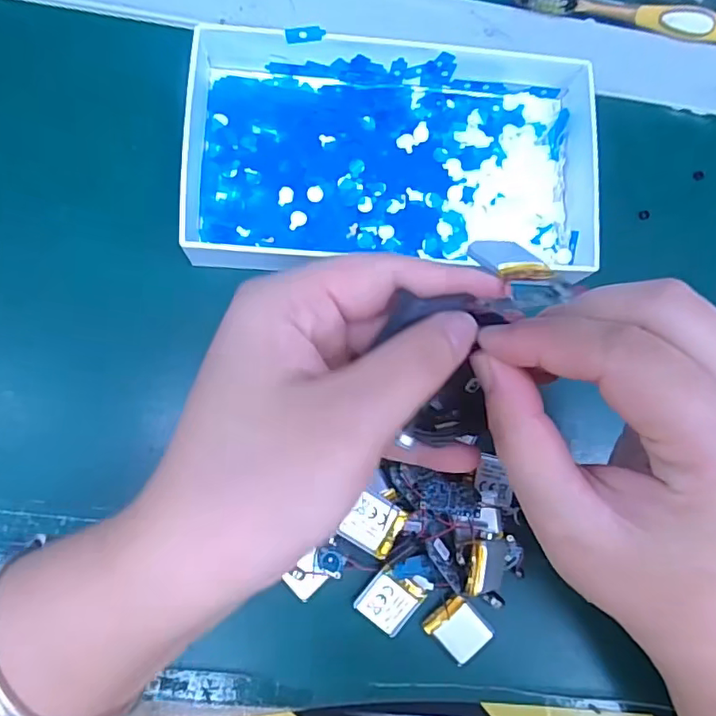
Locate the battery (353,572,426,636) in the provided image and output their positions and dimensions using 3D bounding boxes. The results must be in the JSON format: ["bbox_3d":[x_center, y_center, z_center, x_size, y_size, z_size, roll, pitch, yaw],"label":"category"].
[{"bbox_3d":[0.013,0.101,0.230,0.022,0.004,0.021,40,80,0],"label":"battery"}]

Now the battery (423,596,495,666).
[{"bbox_3d":[0.042,0.113,0.232,0.020,0.004,0.023,-42,89,-10],"label":"battery"}]

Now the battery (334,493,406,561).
[{"bbox_3d":[0.007,0.067,0.223,0.021,0.004,0.021,32,83,-2],"label":"battery"}]

